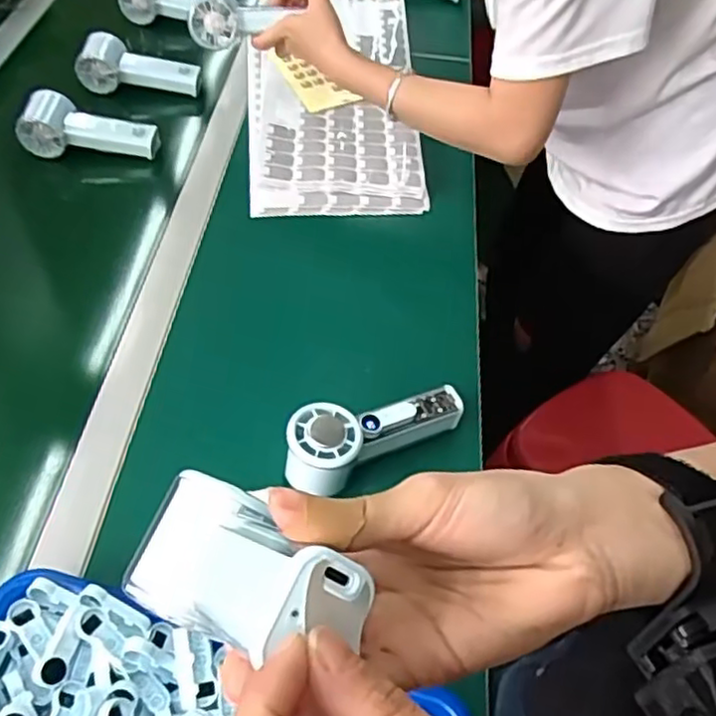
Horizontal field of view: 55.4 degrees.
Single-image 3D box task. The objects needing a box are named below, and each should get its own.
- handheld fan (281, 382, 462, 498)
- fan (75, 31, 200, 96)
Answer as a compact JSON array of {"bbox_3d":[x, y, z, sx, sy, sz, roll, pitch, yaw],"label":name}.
[{"bbox_3d":[0.015,0.057,0.543,0.158,0.033,0.062,-13,53,-31],"label":"handheld fan"},{"bbox_3d":[-0.283,-0.379,0.885,0.153,0.057,0.044,1,52,-1],"label":"fan"}]

